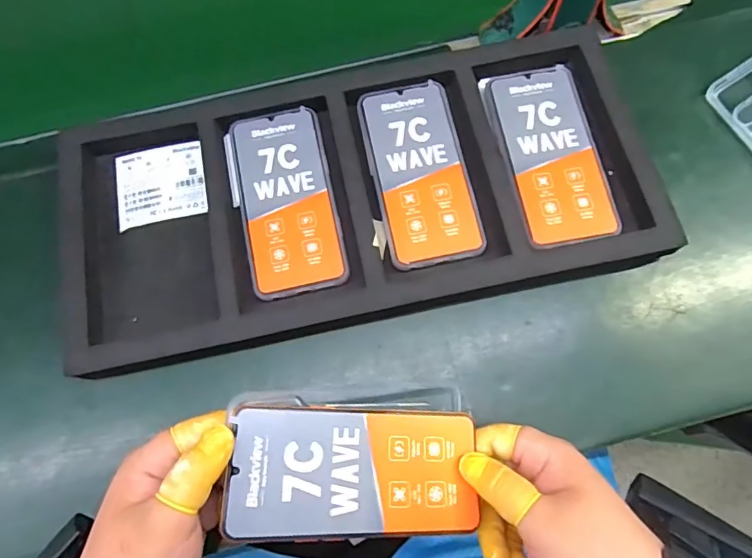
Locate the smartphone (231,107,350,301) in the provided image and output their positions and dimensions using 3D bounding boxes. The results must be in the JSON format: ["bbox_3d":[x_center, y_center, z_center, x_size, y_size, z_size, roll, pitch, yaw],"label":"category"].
[{"bbox_3d":[-0.076,-0.068,0.406,0.075,0.005,0.164,-12,75,-2],"label":"smartphone"}]

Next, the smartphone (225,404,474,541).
[{"bbox_3d":[-0.011,0.121,0.302,0.155,0.006,0.075,7,68,-14],"label":"smartphone"}]

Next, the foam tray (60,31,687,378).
[{"bbox_3d":[-0.016,-0.079,0.407,0.484,0.031,0.228,-12,75,-2],"label":"foam tray"}]

